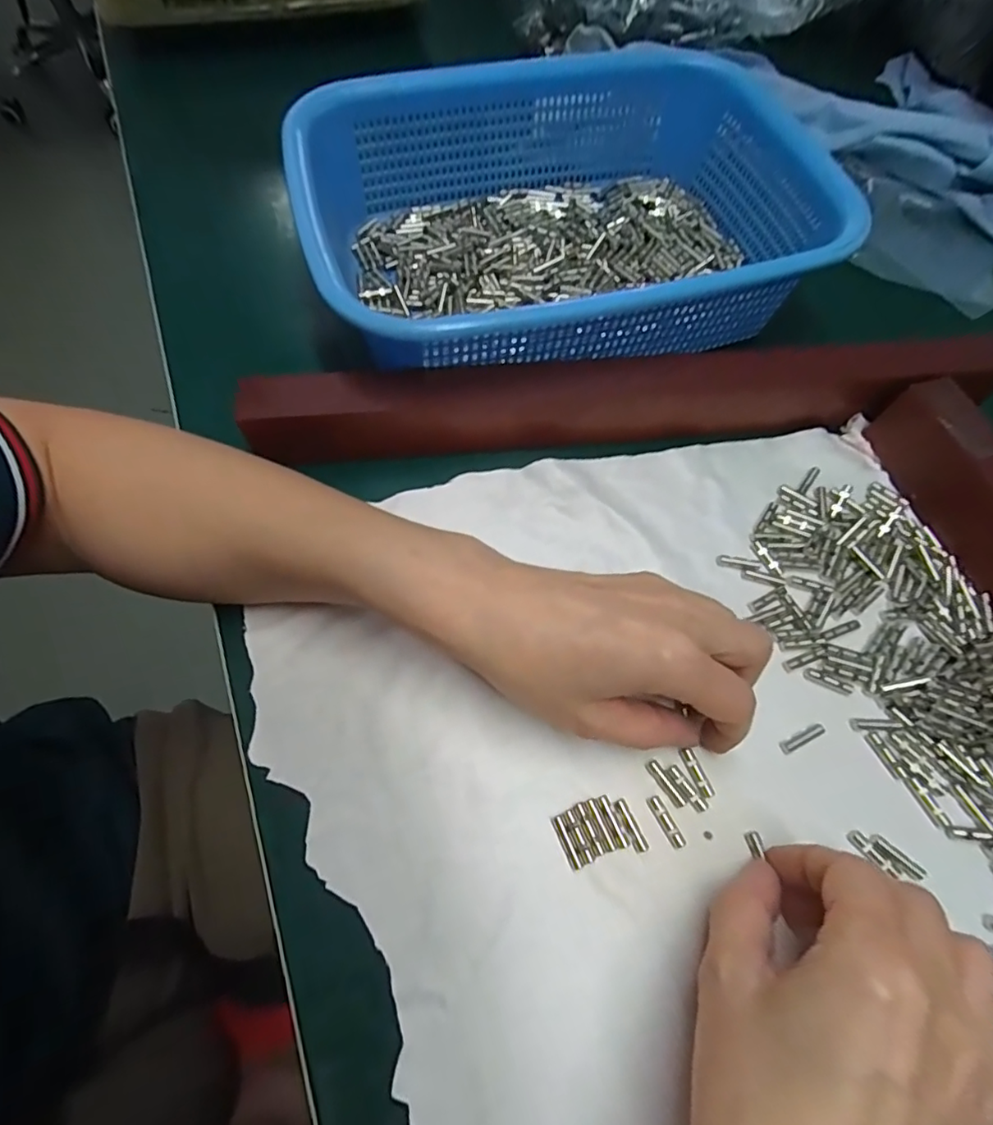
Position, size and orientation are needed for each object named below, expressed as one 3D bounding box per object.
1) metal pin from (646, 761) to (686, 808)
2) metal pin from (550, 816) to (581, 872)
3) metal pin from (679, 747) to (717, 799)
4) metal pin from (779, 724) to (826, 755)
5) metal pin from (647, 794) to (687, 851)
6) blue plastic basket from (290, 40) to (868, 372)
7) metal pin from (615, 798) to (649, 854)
[{"bbox_3d":[0.070,0.092,0.223,0.005,0.004,0.021,-28,69,-12],"label":"metal pin"},{"bbox_3d":[0.028,0.111,0.211,0.004,0.004,0.020,-21,68,-9],"label":"metal pin"},{"bbox_3d":[0.084,0.089,0.225,0.006,0.004,0.019,-23,68,-10],"label":"metal pin"},{"bbox_3d":[0.134,0.076,0.233,0.021,0.004,0.005,-22,68,-10],"label":"metal pin"},{"bbox_3d":[0.069,0.105,0.216,0.006,0.004,0.020,-25,68,-11],"label":"metal pin"},{"bbox_3d":[0.046,-0.200,0.315,0.289,0.072,0.205,-14,67,-6],"label":"blue plastic basket"},{"bbox_3d":[0.054,0.106,0.215,0.005,0.004,0.021,-23,68,-10],"label":"metal pin"}]

